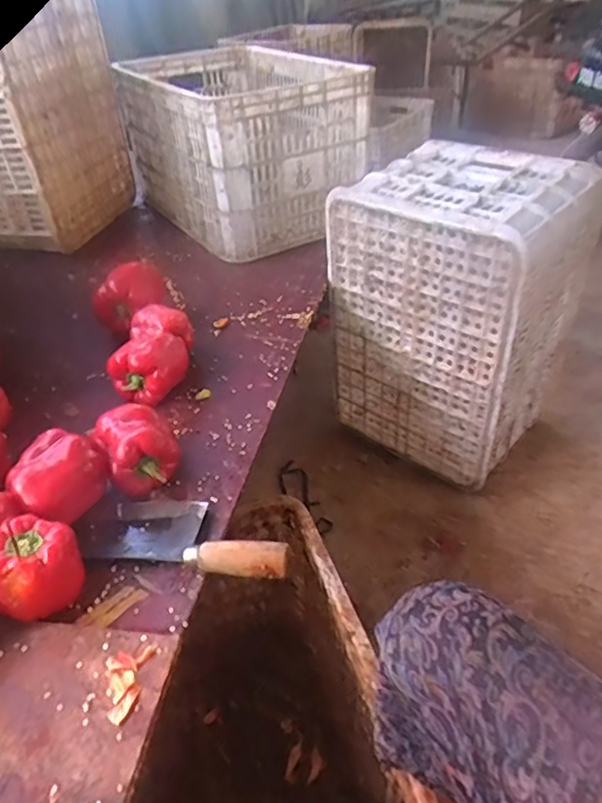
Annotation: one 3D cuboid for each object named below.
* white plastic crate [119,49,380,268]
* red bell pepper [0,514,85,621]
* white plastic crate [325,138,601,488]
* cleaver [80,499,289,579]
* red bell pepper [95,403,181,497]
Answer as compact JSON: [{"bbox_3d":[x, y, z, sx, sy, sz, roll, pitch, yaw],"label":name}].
[{"bbox_3d":[-0.129,-0.524,1.178,0.309,0.296,0.498,-25,43,-25],"label":"white plastic crate"},{"bbox_3d":[-0.236,0.152,0.511,0.075,0.069,0.075,-2,38,1],"label":"red bell pepper"},{"bbox_3d":[0.266,-0.155,1.031,0.332,0.506,0.267,29,48,34],"label":"white plastic crate"},{"bbox_3d":[-0.118,0.129,0.575,0.222,0.035,0.080,7,39,12],"label":"cleaver"},{"bbox_3d":[-0.184,0.050,0.641,0.076,0.069,0.099,-22,42,-22],"label":"red bell pepper"}]

